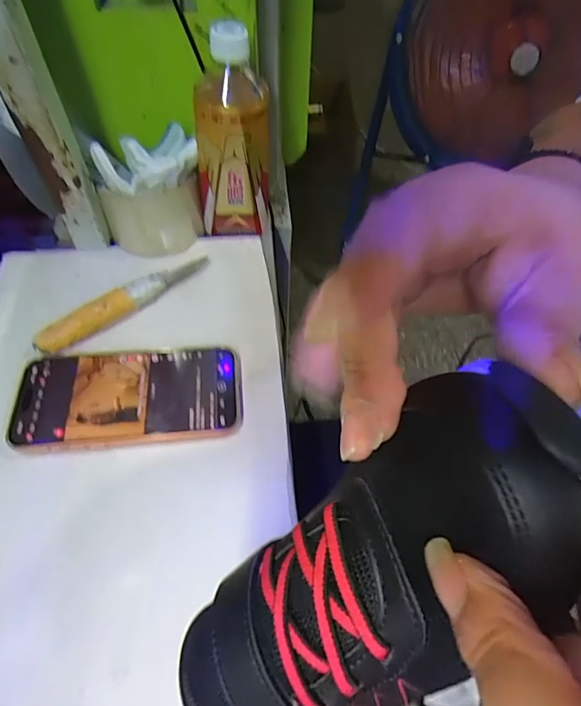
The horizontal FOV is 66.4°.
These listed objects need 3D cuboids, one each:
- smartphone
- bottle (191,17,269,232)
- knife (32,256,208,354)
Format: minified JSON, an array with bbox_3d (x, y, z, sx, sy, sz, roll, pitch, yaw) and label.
[{"bbox_3d":[-0.122,0.034,0.341,0.164,0.016,0.082,-3,55,-4],"label":"smartphone"},{"bbox_3d":[-0.054,-0.194,0.405,0.070,0.168,0.059,-7,56,-6],"label":"bottle"},{"bbox_3d":[-0.142,-0.048,0.392,0.164,0.024,0.021,-39,64,-24],"label":"knife"}]

